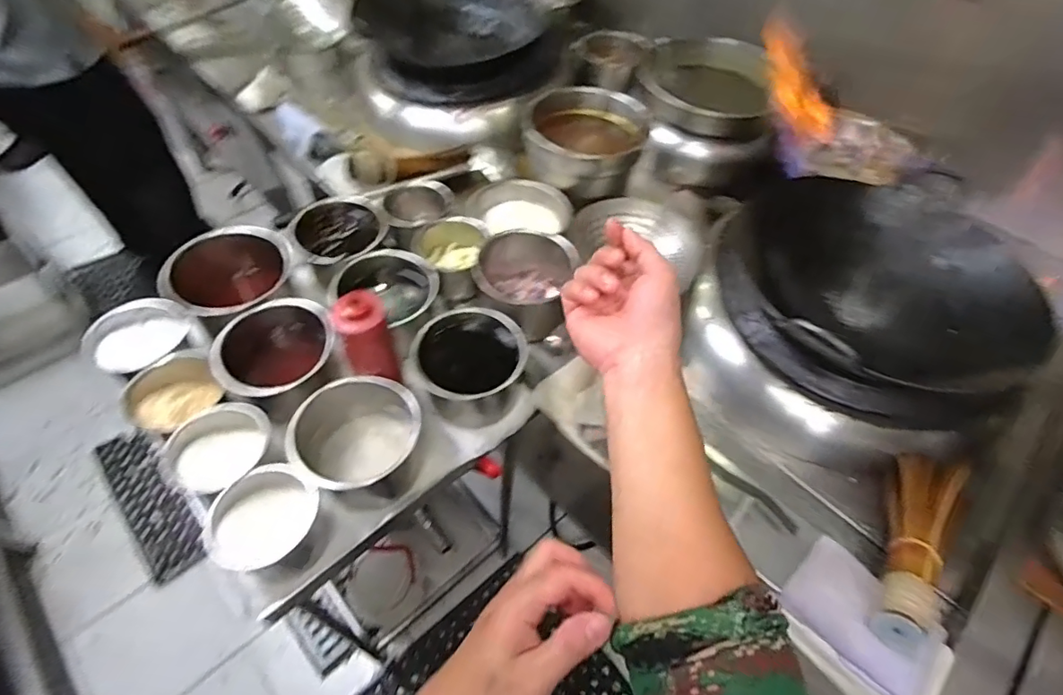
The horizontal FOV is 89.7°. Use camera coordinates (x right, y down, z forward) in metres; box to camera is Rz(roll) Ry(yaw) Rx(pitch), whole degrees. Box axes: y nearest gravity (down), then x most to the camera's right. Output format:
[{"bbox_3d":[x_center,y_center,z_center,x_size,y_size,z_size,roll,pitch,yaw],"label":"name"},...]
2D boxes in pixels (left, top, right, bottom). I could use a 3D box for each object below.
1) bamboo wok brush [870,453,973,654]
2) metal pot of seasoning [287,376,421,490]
[{"bbox_3d":[0.479,0.238,0.639,0.090,0.076,0.290,31,57,18],"label":"bamboo wok brush"},{"bbox_3d":[-0.223,0.121,0.696,0.155,0.095,0.135,6,53,0],"label":"metal pot of seasoning"}]

